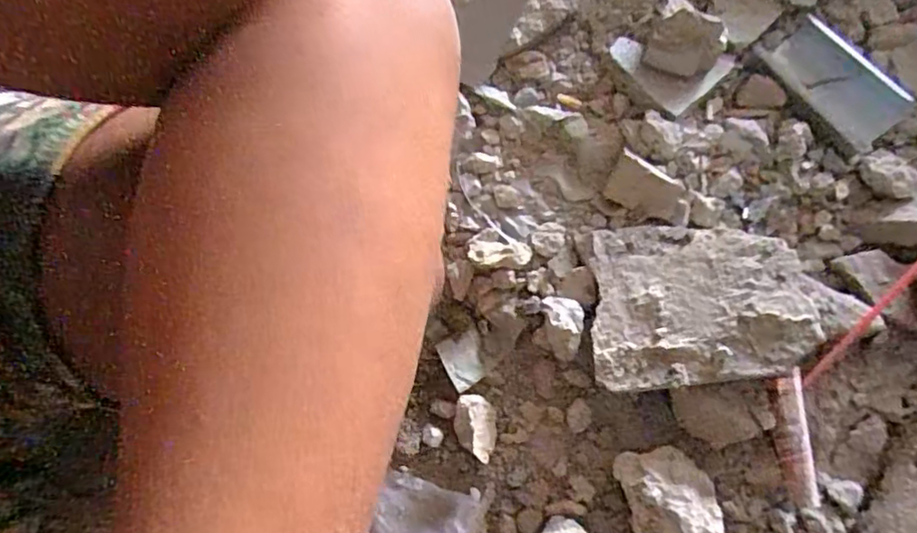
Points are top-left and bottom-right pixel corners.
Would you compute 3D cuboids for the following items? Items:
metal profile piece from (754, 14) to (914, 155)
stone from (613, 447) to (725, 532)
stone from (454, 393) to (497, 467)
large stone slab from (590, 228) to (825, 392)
[{"bbox_3d":[0.392,-0.193,0.634,0.072,0.023,0.143,-38,80,-10],"label":"metal profile piece"},{"bbox_3d":[0.188,0.226,0.531,0.073,0.051,0.131,-12,77,-5],"label":"stone"},{"bbox_3d":[0.016,0.150,0.572,0.037,0.022,0.060,-8,77,-4],"label":"stone"},{"bbox_3d":[0.213,0.033,0.553,0.181,0.056,0.151,0,76,-2],"label":"large stone slab"}]

